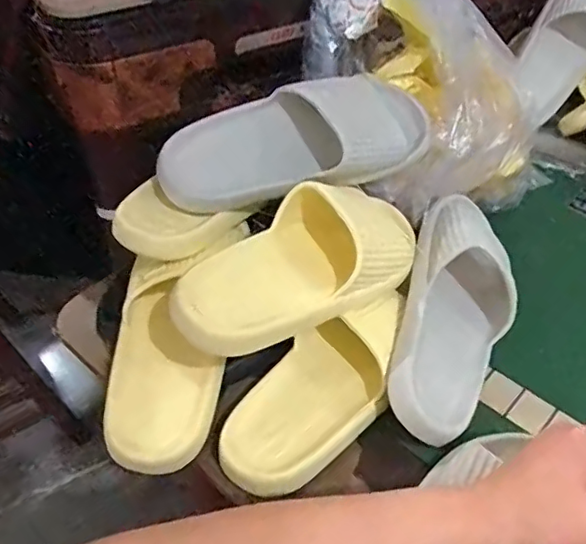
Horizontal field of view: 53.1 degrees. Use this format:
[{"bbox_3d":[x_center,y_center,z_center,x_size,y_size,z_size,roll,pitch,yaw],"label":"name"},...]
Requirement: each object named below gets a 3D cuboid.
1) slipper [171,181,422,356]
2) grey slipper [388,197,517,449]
[{"bbox_3d":[0.014,0.001,0.515,0.252,0.093,0.097,-28,52,-27],"label":"slipper"},{"bbox_3d":[0.151,0.020,0.530,0.099,0.072,0.246,14,63,12],"label":"grey slipper"}]

